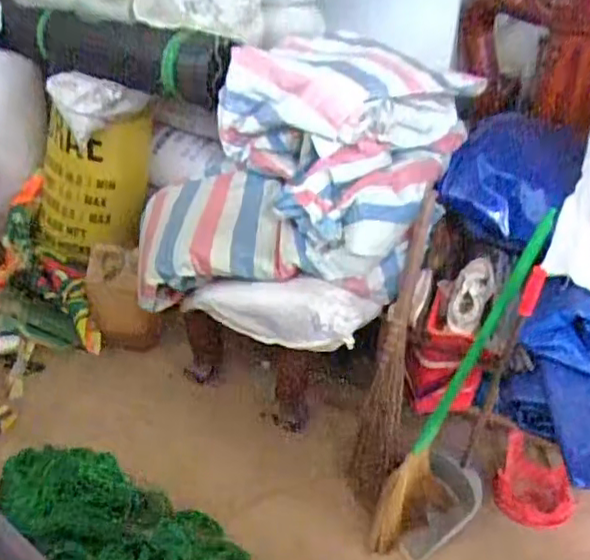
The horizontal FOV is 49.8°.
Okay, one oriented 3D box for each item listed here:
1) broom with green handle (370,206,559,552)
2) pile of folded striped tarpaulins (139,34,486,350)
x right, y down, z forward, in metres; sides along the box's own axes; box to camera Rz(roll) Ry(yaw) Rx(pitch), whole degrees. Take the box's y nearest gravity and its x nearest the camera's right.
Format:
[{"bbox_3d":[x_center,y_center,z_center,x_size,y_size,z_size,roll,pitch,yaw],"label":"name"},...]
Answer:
[{"bbox_3d":[0.453,0.270,1.678,0.091,0.966,0.128,29,3,37],"label":"broom with green handle"},{"bbox_3d":[0.015,-0.277,1.850,0.860,0.681,0.658,9,31,10],"label":"pile of folded striped tarpaulins"}]

